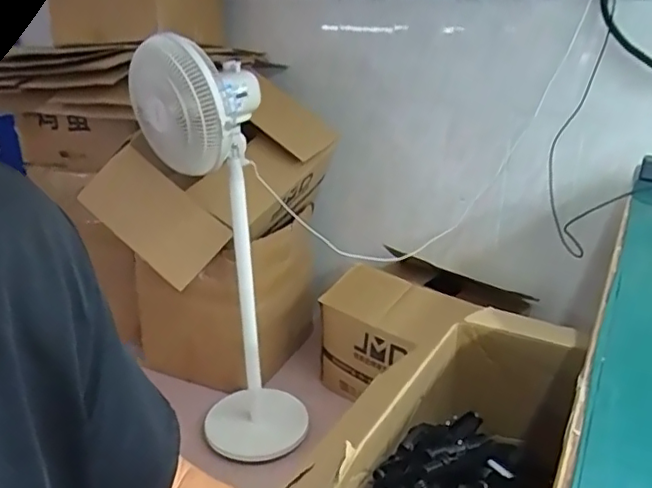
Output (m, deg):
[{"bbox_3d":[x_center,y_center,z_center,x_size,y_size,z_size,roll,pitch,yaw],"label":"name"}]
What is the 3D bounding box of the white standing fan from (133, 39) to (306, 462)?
[{"bbox_3d":[-0.233,0.046,1.366,0.285,1.006,0.243,-14,26,-33],"label":"white standing fan"}]

